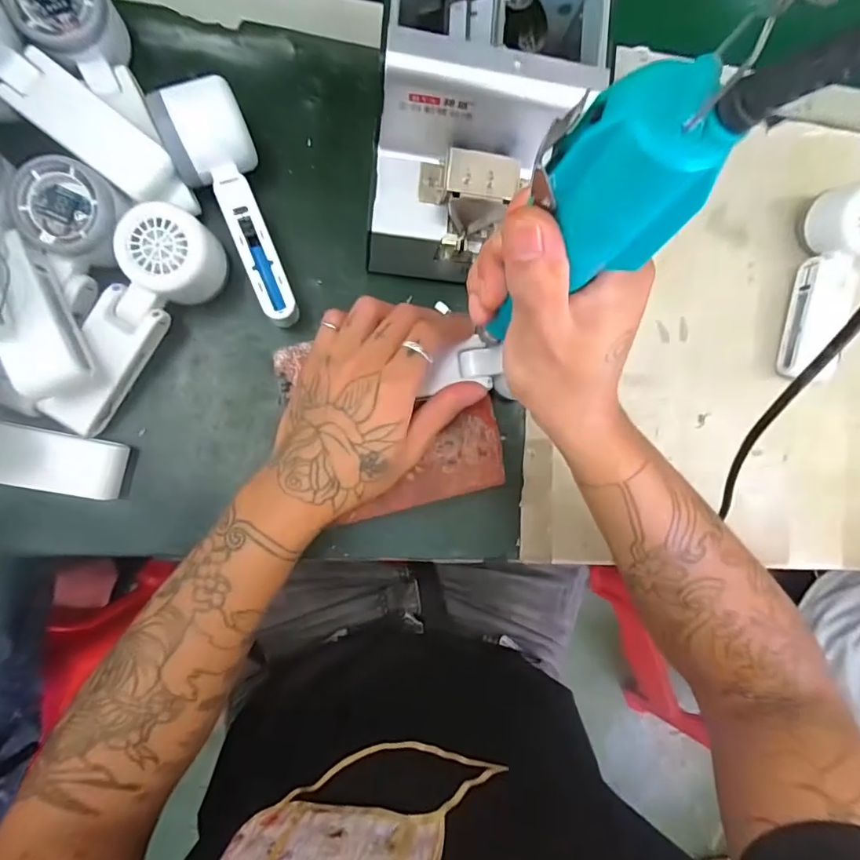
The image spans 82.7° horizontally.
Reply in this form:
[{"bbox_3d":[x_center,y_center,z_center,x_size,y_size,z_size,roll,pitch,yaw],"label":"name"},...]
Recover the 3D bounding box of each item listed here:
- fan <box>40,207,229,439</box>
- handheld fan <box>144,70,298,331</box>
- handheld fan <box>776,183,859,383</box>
[{"bbox_3d":[-0.208,-0.075,0.333,0.057,0.053,0.163,38,83,-7],"label":"fan"},{"bbox_3d":[-0.130,-0.154,0.345,0.053,0.057,0.155,-26,91,-10],"label":"handheld fan"},{"bbox_3d":[0.340,-0.123,0.420,0.062,0.051,0.159,12,99,-9],"label":"handheld fan"}]

